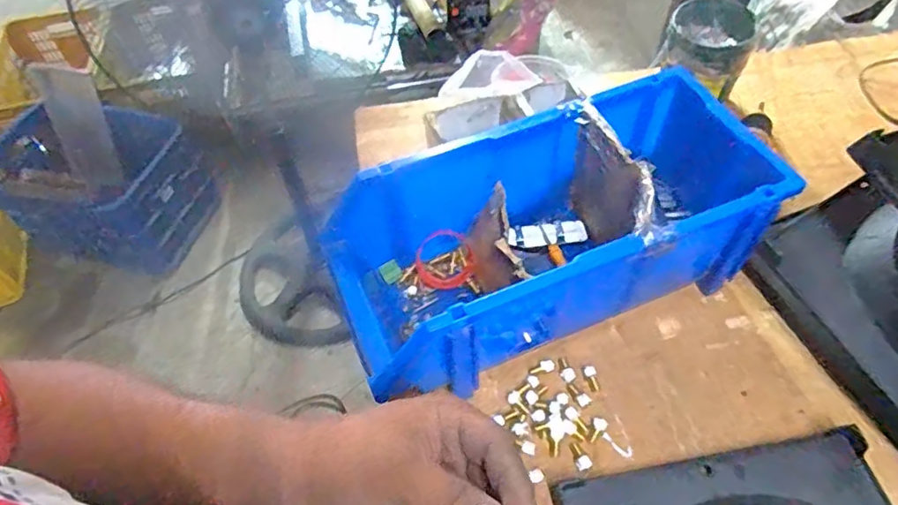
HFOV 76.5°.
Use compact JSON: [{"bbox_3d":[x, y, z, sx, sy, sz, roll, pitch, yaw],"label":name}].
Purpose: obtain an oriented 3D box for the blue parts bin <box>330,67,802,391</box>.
[{"bbox_3d":[0.109,-0.016,0.625,0.427,0.175,0.205,-22,56,-12],"label":"blue parts bin"}]

